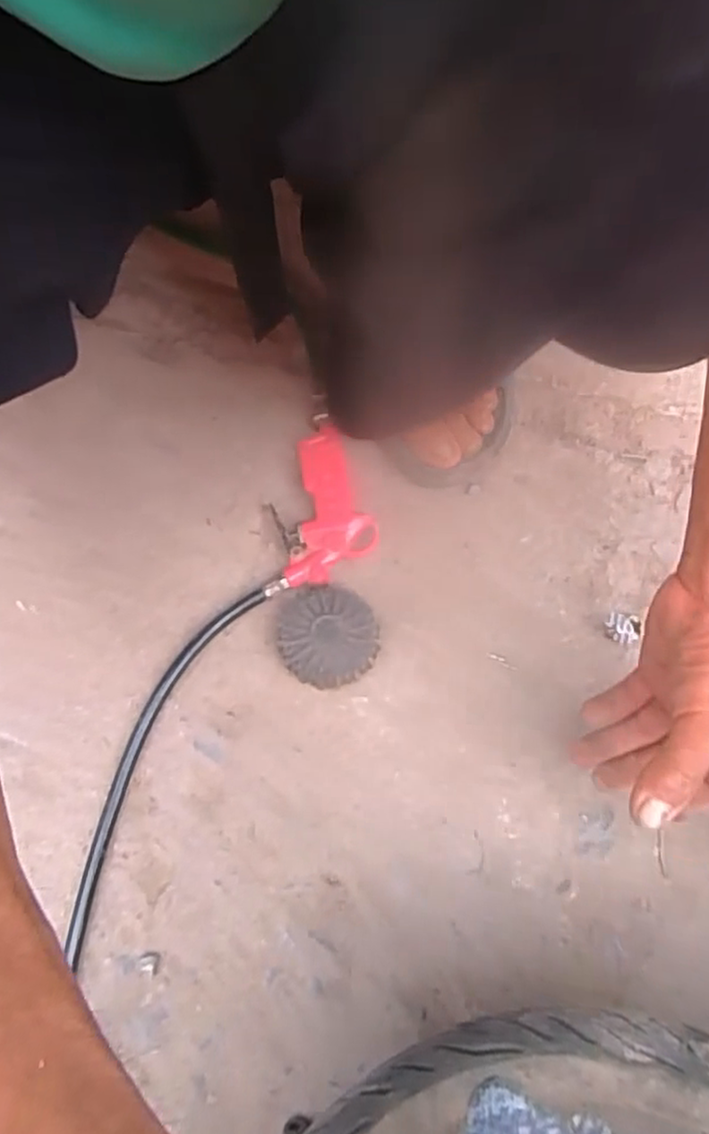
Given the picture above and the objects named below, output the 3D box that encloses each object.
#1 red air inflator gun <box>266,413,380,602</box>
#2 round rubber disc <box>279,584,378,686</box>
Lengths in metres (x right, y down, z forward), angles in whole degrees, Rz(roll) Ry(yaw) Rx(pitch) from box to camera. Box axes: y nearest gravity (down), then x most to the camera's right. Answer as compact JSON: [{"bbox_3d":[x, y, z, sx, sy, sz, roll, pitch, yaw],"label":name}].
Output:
[{"bbox_3d":[-0.022,-0.048,0.526,0.076,0.025,0.142,2,74,1],"label":"red air inflator gun"},{"bbox_3d":[-0.020,0.052,0.490,0.070,0.035,0.068,0,74,0],"label":"round rubber disc"}]

